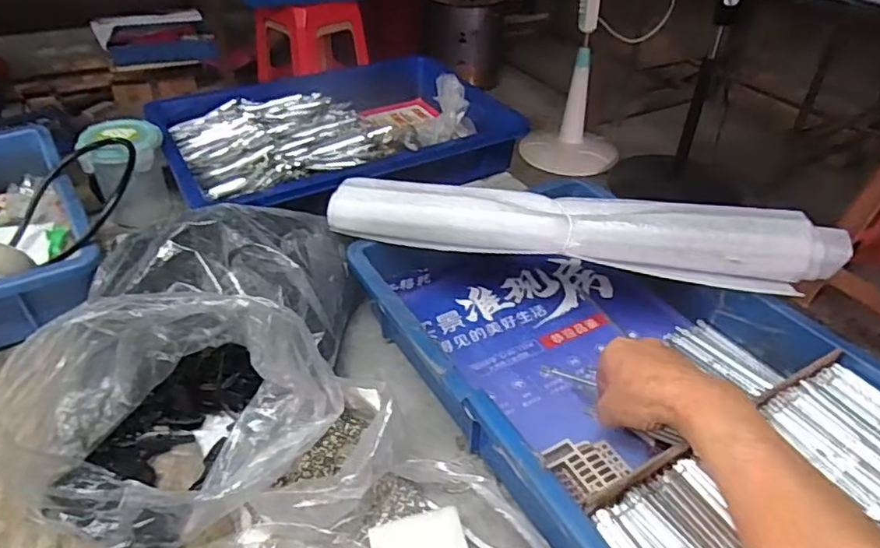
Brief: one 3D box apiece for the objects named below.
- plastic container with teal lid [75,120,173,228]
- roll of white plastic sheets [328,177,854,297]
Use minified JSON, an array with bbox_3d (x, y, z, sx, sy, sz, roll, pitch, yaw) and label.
[{"bbox_3d":[-0.349,-0.108,0.667,0.080,0.105,0.067,-2,39,-6],"label":"plastic container with teal lid"},{"bbox_3d":[0.114,-0.043,0.523,0.436,0.061,0.062,7,39,6],"label":"roll of white plastic sheets"}]

